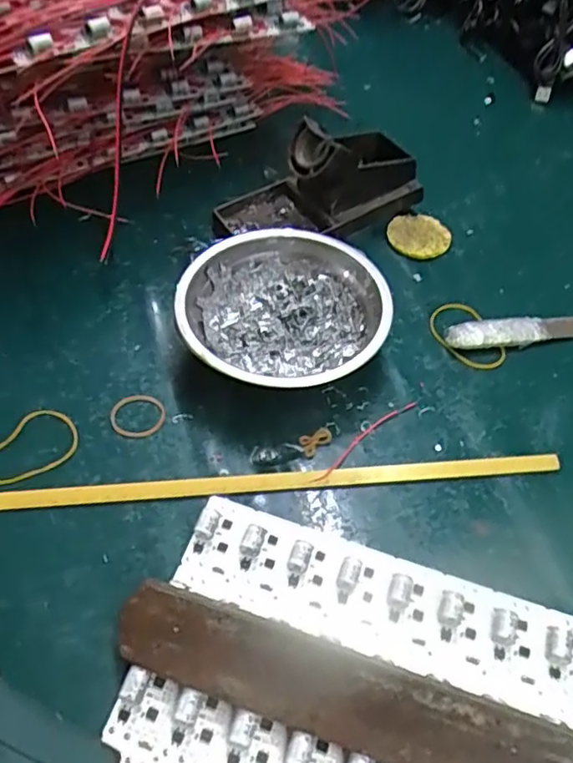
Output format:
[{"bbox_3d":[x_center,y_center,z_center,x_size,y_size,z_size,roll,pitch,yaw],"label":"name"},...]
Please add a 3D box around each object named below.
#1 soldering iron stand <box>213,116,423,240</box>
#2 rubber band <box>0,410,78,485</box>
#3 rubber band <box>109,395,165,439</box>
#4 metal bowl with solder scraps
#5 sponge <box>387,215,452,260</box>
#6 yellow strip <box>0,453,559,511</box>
[{"bbox_3d":[0.025,-0.148,0.445,0.145,0.068,0.071,-25,58,-19],"label":"soldering iron stand"},{"bbox_3d":[-0.146,0.037,0.341,0.056,0.004,0.039,-30,60,-21],"label":"rubber band"},{"bbox_3d":[-0.088,0.019,0.358,0.032,0.004,0.031,1,53,-1],"label":"rubber band"},{"bbox_3d":[-0.001,-0.040,0.382,0.122,0.039,0.123,1,53,-1],"label":"metal bowl with solder scraps"},{"bbox_3d":[0.101,-0.111,0.463,0.046,0.006,0.044,11,54,7],"label":"sponge"},{"bbox_3d":[-0.004,0.053,0.335,0.309,0.006,0.013,-4,54,-4],"label":"yellow strip"}]

